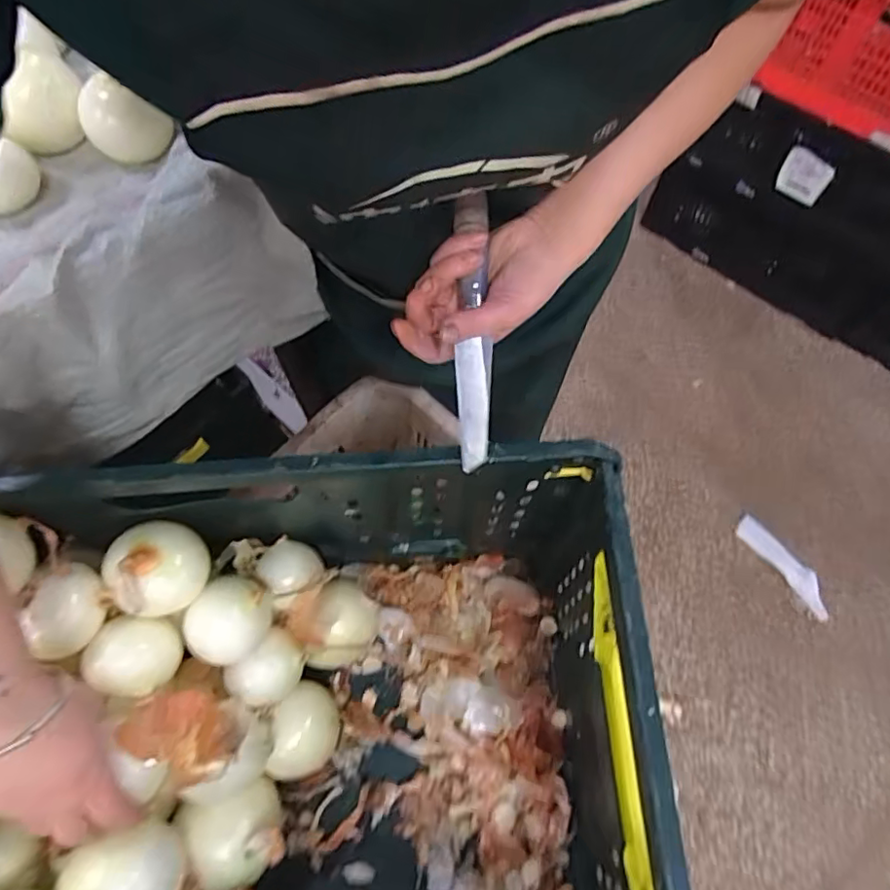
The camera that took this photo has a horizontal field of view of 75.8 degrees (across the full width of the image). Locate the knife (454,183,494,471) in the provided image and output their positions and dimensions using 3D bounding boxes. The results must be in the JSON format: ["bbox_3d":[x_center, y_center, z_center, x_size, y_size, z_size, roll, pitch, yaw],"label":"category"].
[{"bbox_3d":[0.020,-0.083,0.400,0.024,0.012,0.198,1,82,-3],"label":"knife"}]

